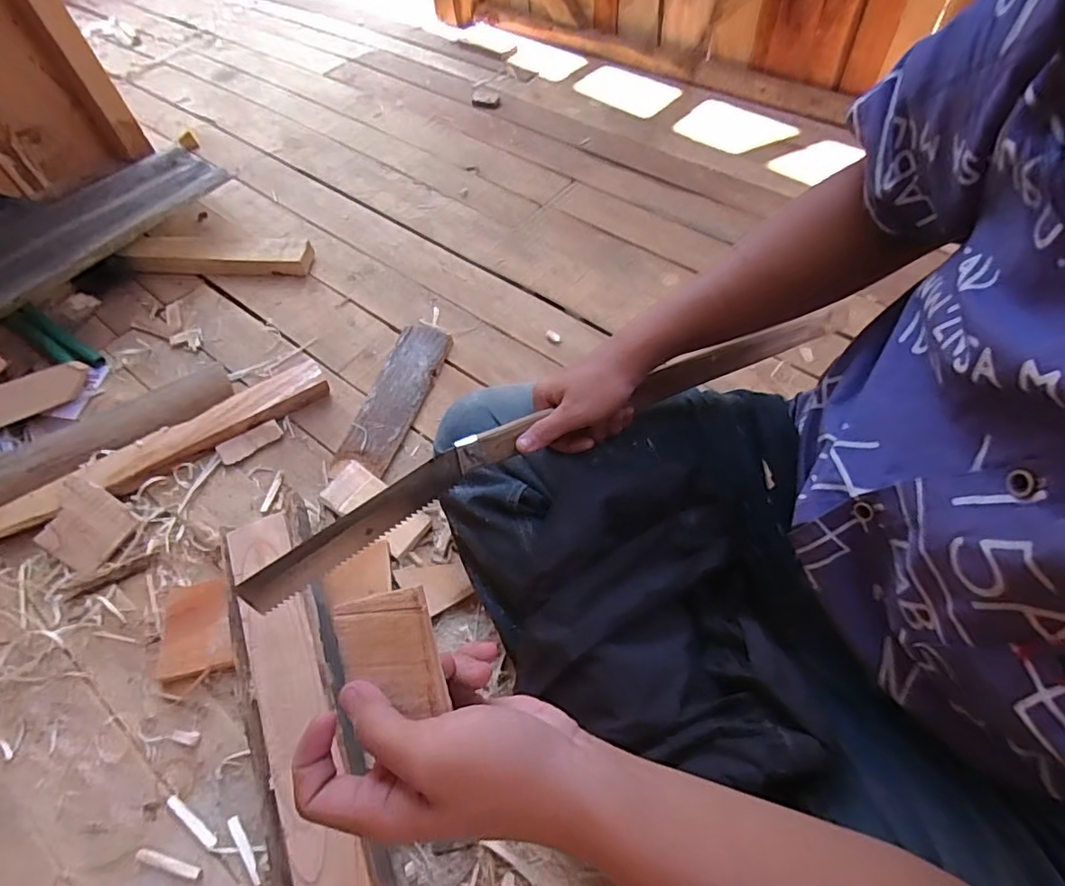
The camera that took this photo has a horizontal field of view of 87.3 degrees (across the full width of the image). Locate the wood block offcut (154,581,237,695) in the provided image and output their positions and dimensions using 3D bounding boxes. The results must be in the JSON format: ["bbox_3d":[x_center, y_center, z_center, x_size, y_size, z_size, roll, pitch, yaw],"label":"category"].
[{"bbox_3d":[-0.349,0.197,0.584,0.074,0.019,0.107,-14,56,-6],"label":"wood block offcut"}]

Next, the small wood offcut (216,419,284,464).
[{"bbox_3d":[-0.364,-0.001,0.722,0.079,0.006,0.030,-29,83,-19],"label":"small wood offcut"}]

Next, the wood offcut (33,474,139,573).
[{"bbox_3d":[-0.524,0.096,0.650,0.099,0.010,0.083,29,73,4],"label":"wood offcut"}]

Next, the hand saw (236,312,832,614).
[{"bbox_3d":[0.037,-0.014,0.482,0.567,0.059,0.030,-24,58,-17],"label":"hand saw"}]

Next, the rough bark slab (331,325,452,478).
[{"bbox_3d":[-0.184,-0.066,0.744,0.078,0.014,0.240,11,57,11],"label":"rough bark slab"}]

